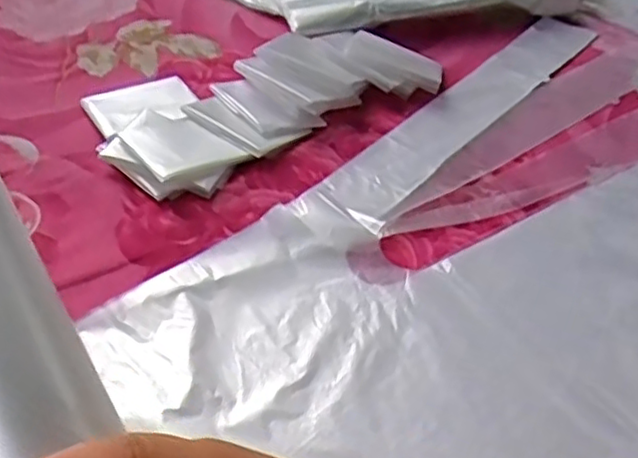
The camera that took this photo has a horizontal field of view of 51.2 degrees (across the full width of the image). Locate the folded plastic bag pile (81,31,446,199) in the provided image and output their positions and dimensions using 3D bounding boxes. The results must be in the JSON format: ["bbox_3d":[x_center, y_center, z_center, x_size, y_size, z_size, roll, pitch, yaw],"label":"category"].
[{"bbox_3d":[-0.036,-0.120,0.556,0.300,0.037,0.143,-24,53,-28],"label":"folded plastic bag pile"}]

